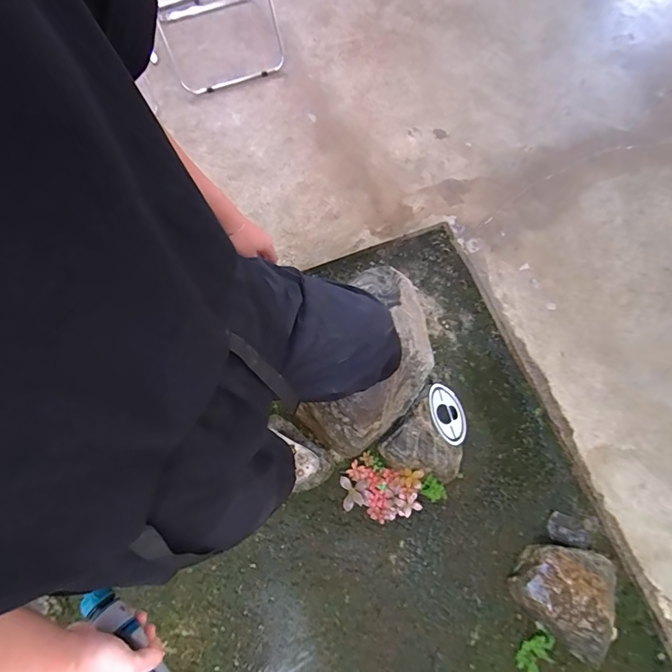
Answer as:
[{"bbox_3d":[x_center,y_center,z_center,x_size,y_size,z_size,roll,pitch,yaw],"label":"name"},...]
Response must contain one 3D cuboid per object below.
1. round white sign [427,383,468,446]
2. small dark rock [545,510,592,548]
[{"bbox_3d":[0.341,0.239,1.275,0.139,0.018,0.183,3,64,-33],"label":"round white sign"},{"bbox_3d":[0.666,0.551,1.180,0.120,0.056,0.083,12,72,5],"label":"small dark rock"}]

